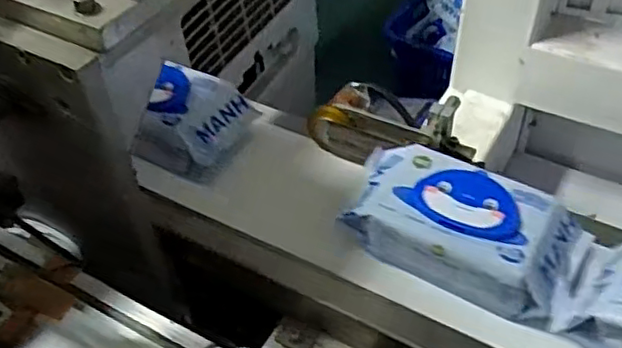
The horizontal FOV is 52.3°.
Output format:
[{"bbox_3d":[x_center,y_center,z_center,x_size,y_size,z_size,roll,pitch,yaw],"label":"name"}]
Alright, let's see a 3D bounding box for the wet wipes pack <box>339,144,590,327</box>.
[{"bbox_3d":[0.139,0.045,0.597,0.223,0.062,0.121,25,49,25],"label":"wet wipes pack"}]

